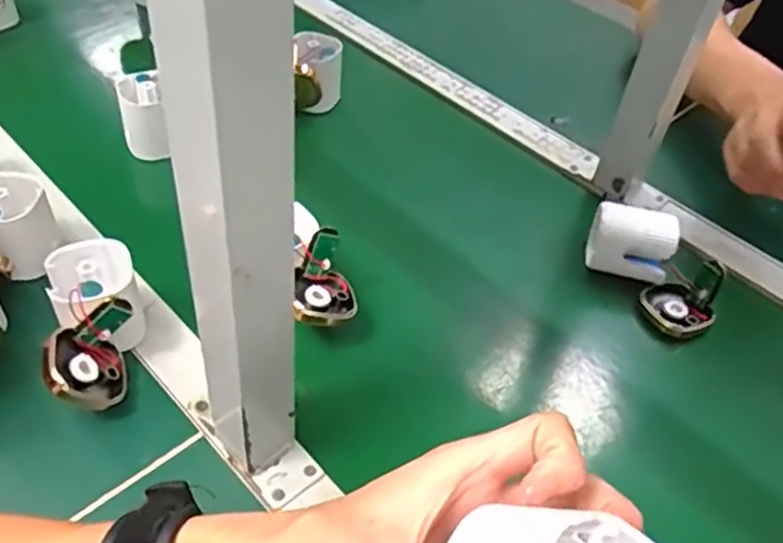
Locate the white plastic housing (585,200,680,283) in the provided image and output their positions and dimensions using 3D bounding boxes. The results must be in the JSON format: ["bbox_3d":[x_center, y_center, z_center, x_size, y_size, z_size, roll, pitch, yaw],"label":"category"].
[{"bbox_3d":[0.203,-0.023,0.594,0.069,0.054,0.039,17,47,7],"label":"white plastic housing"}]

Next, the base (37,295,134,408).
[{"bbox_3d":[-0.189,0.054,0.450,0.058,0.053,0.064,38,32,-31],"label":"base"}]

